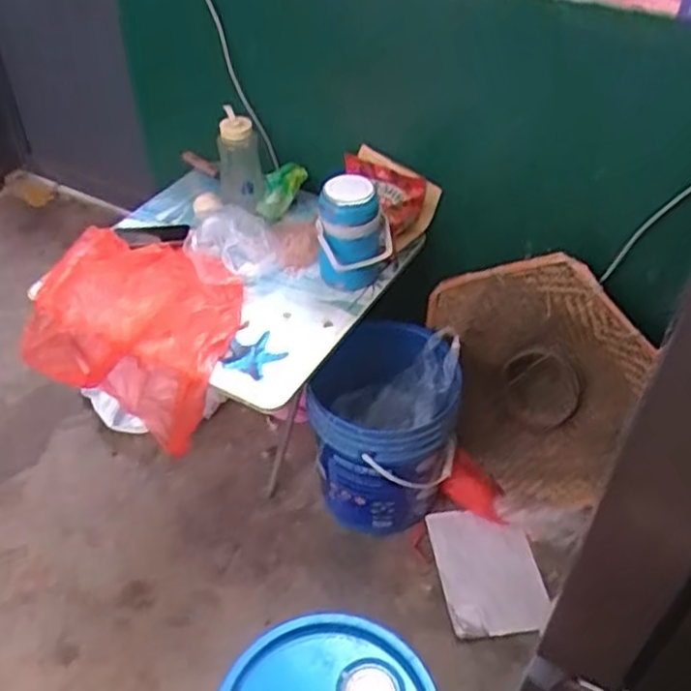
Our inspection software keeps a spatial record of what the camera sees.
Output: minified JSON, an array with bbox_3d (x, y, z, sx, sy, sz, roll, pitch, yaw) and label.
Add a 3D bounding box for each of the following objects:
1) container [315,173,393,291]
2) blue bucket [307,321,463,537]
[{"bbox_3d":[0.017,-0.234,1.546,0.107,0.211,0.127,30,51,28],"label":"container"},{"bbox_3d":[0.087,0.187,1.701,0.310,0.367,0.351,-1,43,-1],"label":"blue bucket"}]

